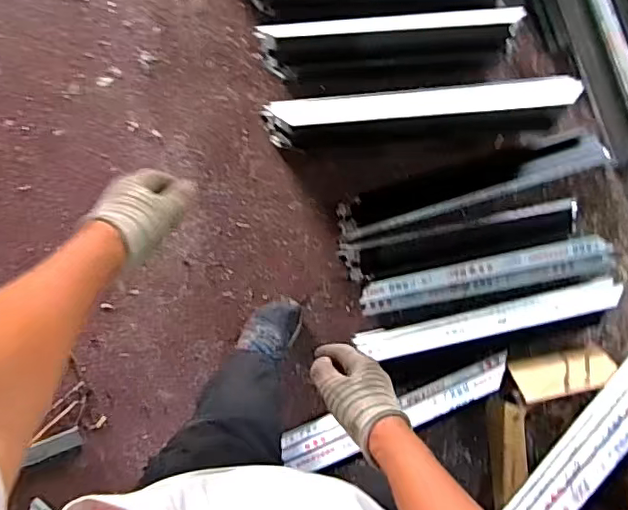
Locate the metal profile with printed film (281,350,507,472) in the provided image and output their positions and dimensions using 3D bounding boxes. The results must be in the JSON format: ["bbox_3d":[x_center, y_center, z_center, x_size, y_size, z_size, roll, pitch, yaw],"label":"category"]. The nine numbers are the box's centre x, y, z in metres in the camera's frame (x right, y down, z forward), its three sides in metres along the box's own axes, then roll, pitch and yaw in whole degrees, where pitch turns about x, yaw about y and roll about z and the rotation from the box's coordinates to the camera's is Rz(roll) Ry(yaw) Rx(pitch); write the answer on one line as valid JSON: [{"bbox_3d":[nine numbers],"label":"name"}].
[{"bbox_3d":[0.194,0.371,1.327,0.560,0.094,0.069,-22,96,-1],"label":"metal profile with printed film"}]

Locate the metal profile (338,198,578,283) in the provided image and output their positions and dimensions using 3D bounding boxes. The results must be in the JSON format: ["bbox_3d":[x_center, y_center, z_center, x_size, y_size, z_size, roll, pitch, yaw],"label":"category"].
[{"bbox_3d":[0.357,-0.031,1.374,0.580,0.047,0.100,-11,97,-2],"label":"metal profile"}]

